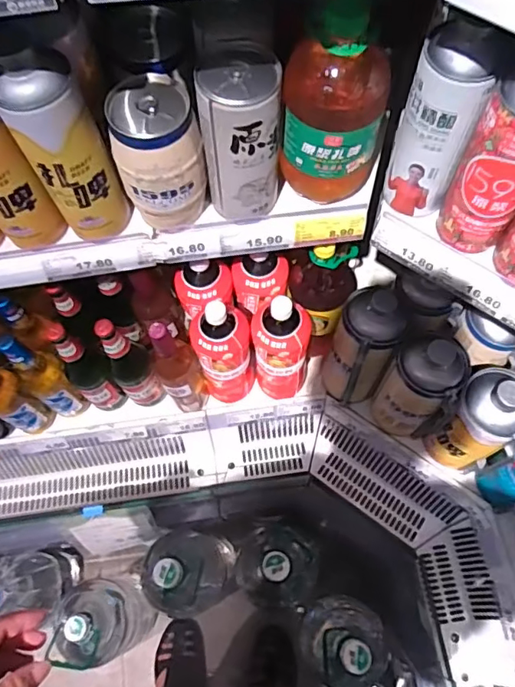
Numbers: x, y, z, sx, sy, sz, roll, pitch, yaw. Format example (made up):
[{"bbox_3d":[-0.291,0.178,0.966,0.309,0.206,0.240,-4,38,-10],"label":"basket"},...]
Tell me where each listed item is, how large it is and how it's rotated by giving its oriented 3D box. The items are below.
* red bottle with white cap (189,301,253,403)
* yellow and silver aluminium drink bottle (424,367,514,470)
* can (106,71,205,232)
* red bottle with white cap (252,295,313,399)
[{"bbox_3d":[-0.055,0.021,0.881,0.092,0.283,0.074,-8,67,-2],"label":"red bottle with white cap"},{"bbox_3d":[0.351,0.124,0.839,0.101,0.256,0.101,-1,67,1],"label":"yellow and silver aluminium drink bottle"},{"bbox_3d":[-0.106,-0.205,0.598,0.085,0.168,0.084,-1,67,1],"label":"can"},{"bbox_3d":[0.040,0.014,0.878,0.094,0.285,0.078,2,67,2],"label":"red bottle with white cap"}]

